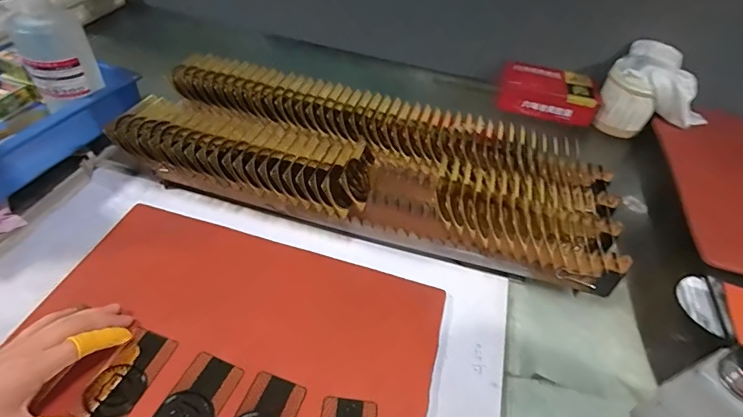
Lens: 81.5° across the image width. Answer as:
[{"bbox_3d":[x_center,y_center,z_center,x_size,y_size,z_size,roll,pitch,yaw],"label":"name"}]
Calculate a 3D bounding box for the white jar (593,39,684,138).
[{"bbox_3d":[0.465,-0.210,0.768,0.094,0.136,0.090,28,50,21],"label":"white jar"}]

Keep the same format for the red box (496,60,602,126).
[{"bbox_3d":[0.328,-0.221,0.813,0.183,0.066,0.105,11,46,5],"label":"red box"}]

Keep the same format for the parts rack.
[{"bbox_3d":[-0.001,-0.061,0.571,0.592,0.105,0.243,10,46,4],"label":"parts rack"}]

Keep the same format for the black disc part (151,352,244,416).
[{"bbox_3d":[-0.157,0.173,0.380,0.049,0.005,0.087,20,47,14],"label":"black disc part"}]

